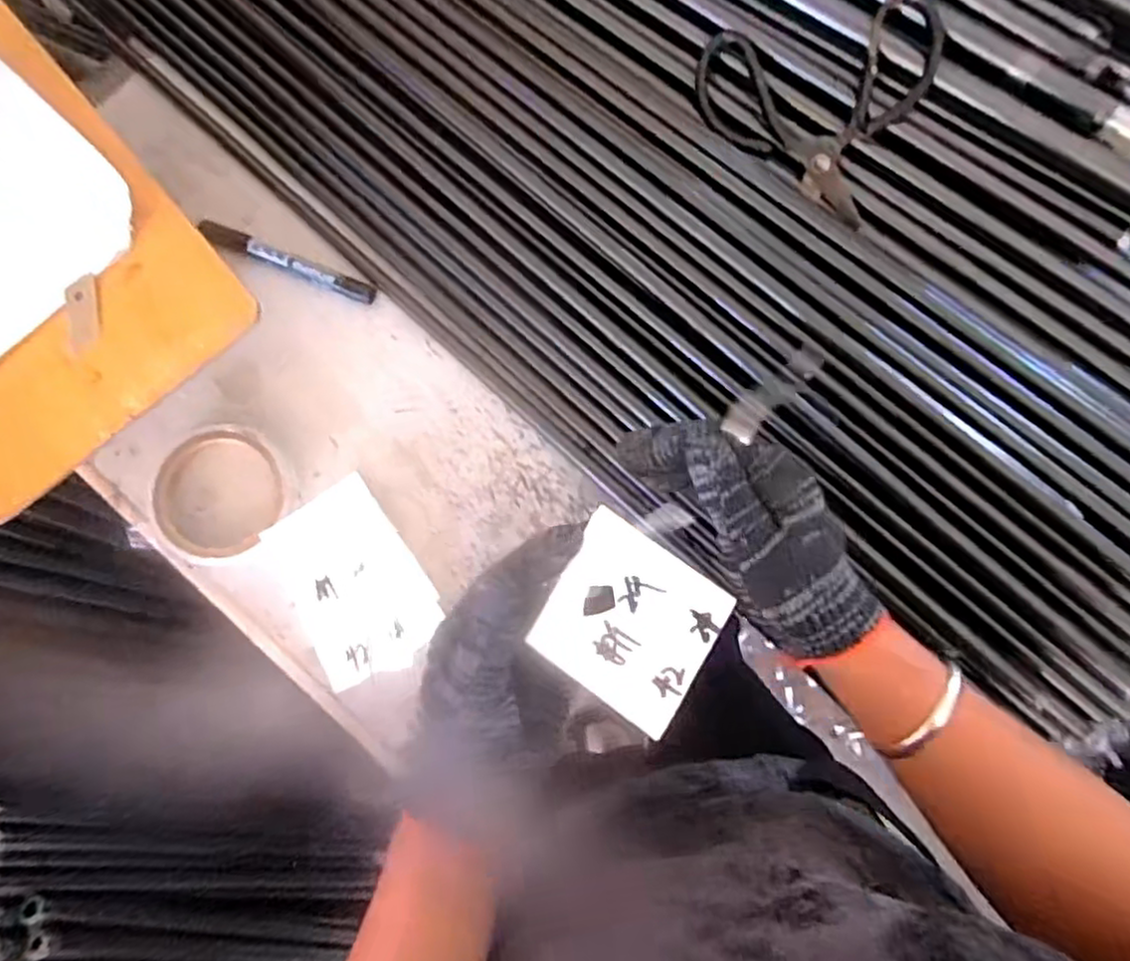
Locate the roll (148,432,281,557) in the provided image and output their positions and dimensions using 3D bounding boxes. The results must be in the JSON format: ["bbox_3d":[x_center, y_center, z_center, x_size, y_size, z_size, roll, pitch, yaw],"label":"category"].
[{"bbox_3d":[-0.243,0.009,0.497,0.088,0.017,0.089,-8,85,1],"label":"roll"}]

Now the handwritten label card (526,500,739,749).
[{"bbox_3d":[0.033,0.068,0.348,0.080,0.006,0.077,34,79,3],"label":"handwritten label card"}]

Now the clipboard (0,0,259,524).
[{"bbox_3d":[-0.344,-0.144,0.418,0.187,0.016,0.286,-41,86,-2],"label":"clipboard"}]

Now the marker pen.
[{"bbox_3d":[-0.206,-0.162,0.526,0.137,0.009,0.017,22,86,3],"label":"marker pen"}]

